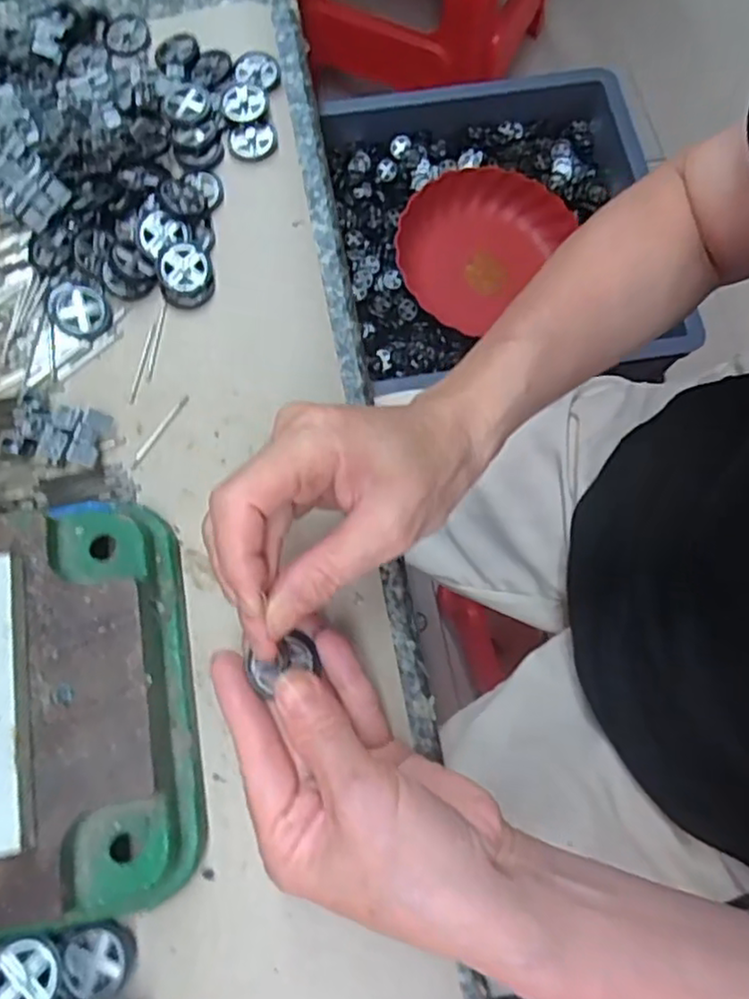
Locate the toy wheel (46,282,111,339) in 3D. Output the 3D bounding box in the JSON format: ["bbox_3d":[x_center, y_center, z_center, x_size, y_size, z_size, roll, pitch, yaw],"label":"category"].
[{"bbox_3d":[-0.151,-0.098,0.343,0.029,0.006,0.034,-36,77,-11],"label":"toy wheel"}]

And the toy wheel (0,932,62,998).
[{"bbox_3d":[-0.134,0.182,0.256,0.028,0.005,0.027,5,55,-7],"label":"toy wheel"}]

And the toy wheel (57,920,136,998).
[{"bbox_3d":[-0.108,0.179,0.262,0.027,0.007,0.027,0,73,-1],"label":"toy wheel"}]

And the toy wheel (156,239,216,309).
[{"bbox_3d":[-0.099,-0.117,0.353,0.027,0.015,0.030,-7,73,-4],"label":"toy wheel"}]

